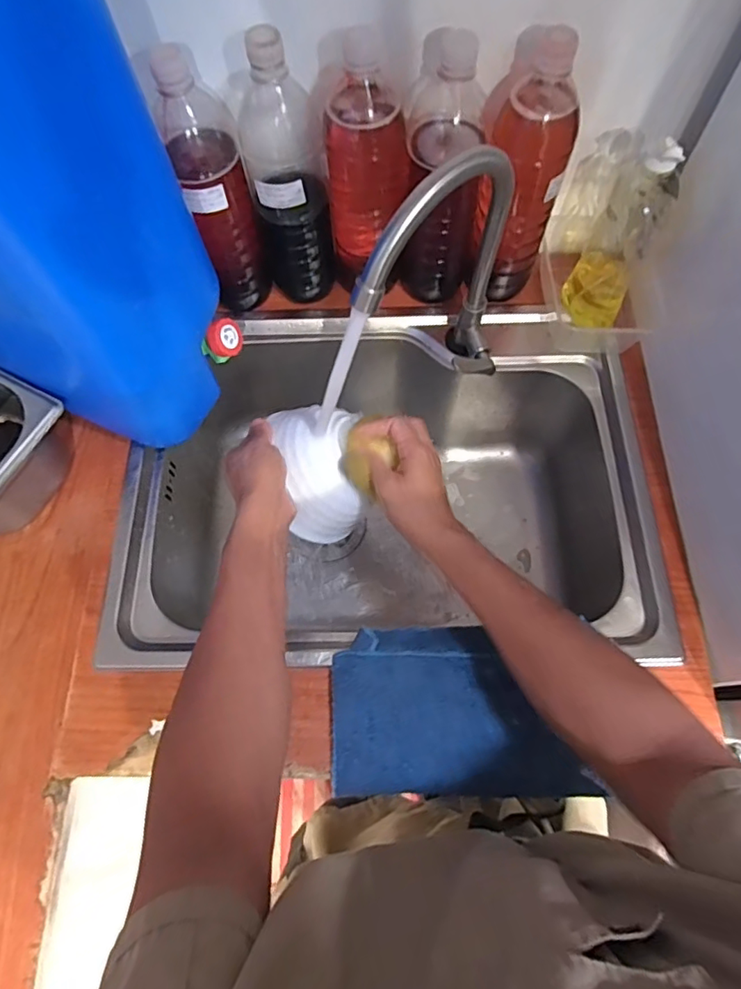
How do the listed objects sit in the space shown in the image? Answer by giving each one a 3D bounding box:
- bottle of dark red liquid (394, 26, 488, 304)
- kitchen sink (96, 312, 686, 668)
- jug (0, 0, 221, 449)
[{"bbox_3d":[0.072,-0.318,0.549,0.077,0.254,0.073,4,69,2],"label":"bottle of dark red liquid"},{"bbox_3d":[0.015,-0.004,0.672,0.546,0.207,0.412,0,69,1],"label":"kitchen sink"},{"bbox_3d":[-0.300,-0.223,0.427,0.285,0.366,0.161,24,71,10],"label":"jug"}]

